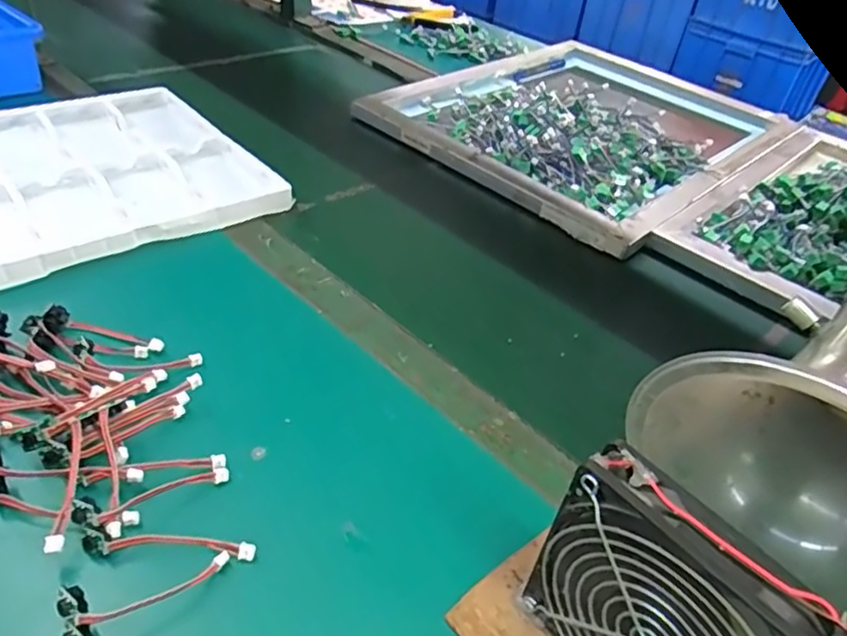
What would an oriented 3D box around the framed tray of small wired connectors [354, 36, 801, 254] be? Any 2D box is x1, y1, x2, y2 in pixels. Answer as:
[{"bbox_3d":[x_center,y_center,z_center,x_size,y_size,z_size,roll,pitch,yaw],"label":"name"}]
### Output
[{"bbox_3d":[0.231,-0.284,0.877,0.423,0.052,0.529,33,46,28],"label":"framed tray of small wired connectors"}]

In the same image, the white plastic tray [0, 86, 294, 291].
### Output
[{"bbox_3d":[-0.353,-0.129,0.603,0.369,0.035,0.295,-27,50,-34],"label":"white plastic tray"}]

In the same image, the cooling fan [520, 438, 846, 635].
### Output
[{"bbox_3d":[0.108,0.135,0.273,0.031,0.128,0.125,-29,51,-35],"label":"cooling fan"}]

